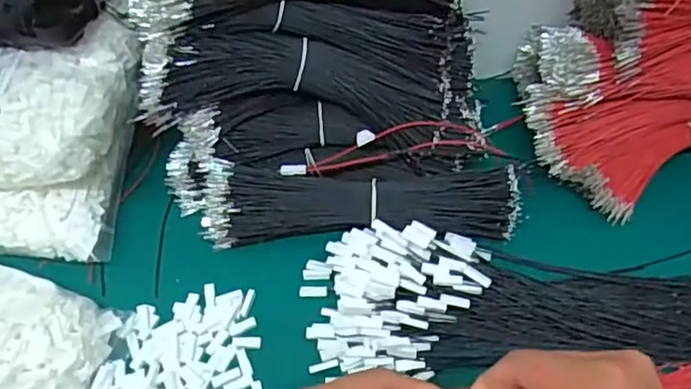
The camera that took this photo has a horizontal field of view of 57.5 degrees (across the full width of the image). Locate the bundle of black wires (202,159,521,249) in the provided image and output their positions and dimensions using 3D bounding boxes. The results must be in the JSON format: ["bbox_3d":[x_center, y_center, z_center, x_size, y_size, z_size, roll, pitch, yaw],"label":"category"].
[{"bbox_3d":[0.011,0.009,0.470,0.229,0.023,0.058,1,92,2],"label":"bundle of black wires"}]

